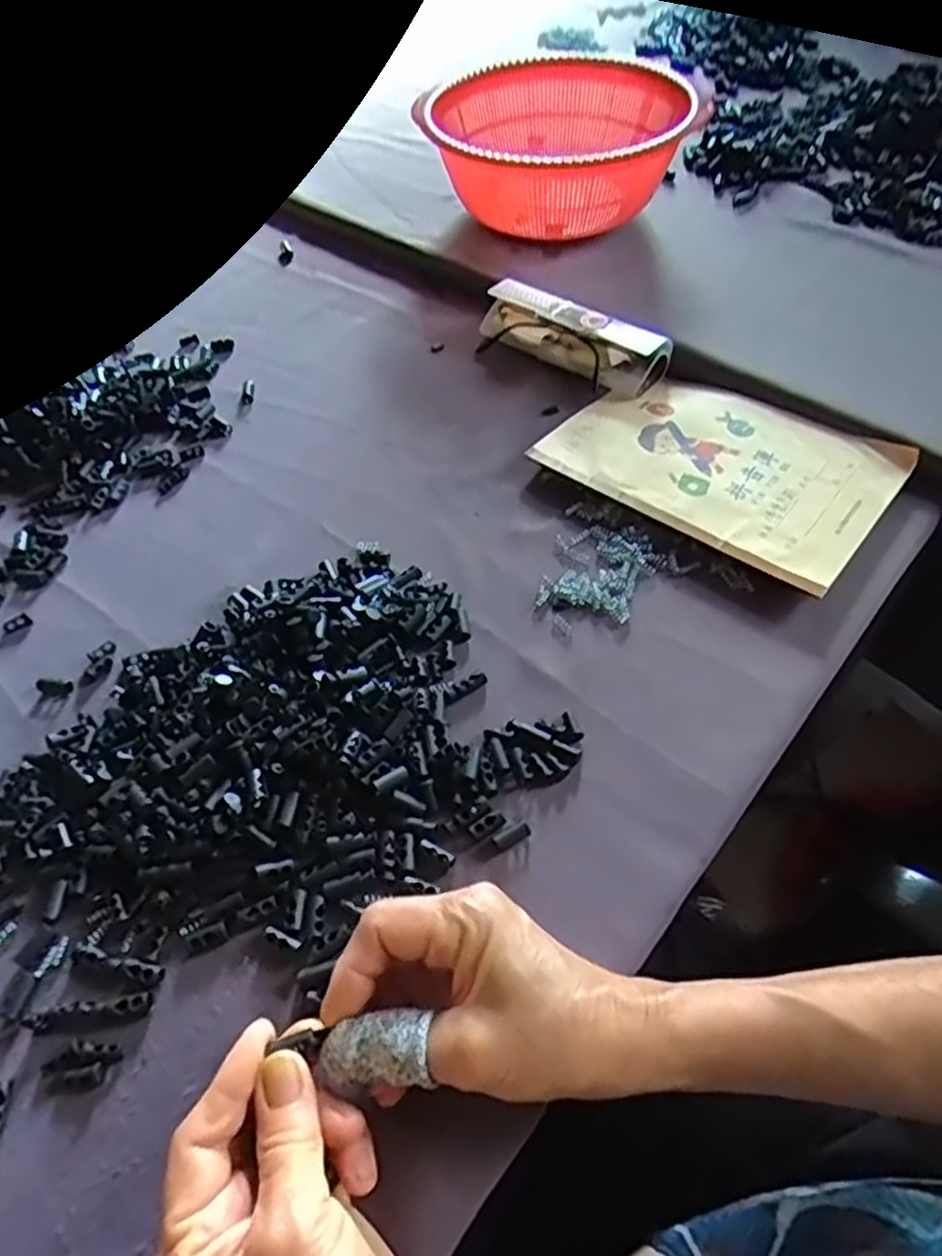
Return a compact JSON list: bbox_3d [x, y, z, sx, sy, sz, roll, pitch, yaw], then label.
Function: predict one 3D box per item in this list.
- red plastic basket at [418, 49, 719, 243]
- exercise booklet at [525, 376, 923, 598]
[{"bbox_3d":[0.073,-0.444,0.674,0.224,0.088,0.244,-7,53,0],"label":"red plastic basket"},{"bbox_3d":[0.160,-0.111,0.480,0.203,0.011,0.140,33,62,26],"label":"exercise booklet"}]

